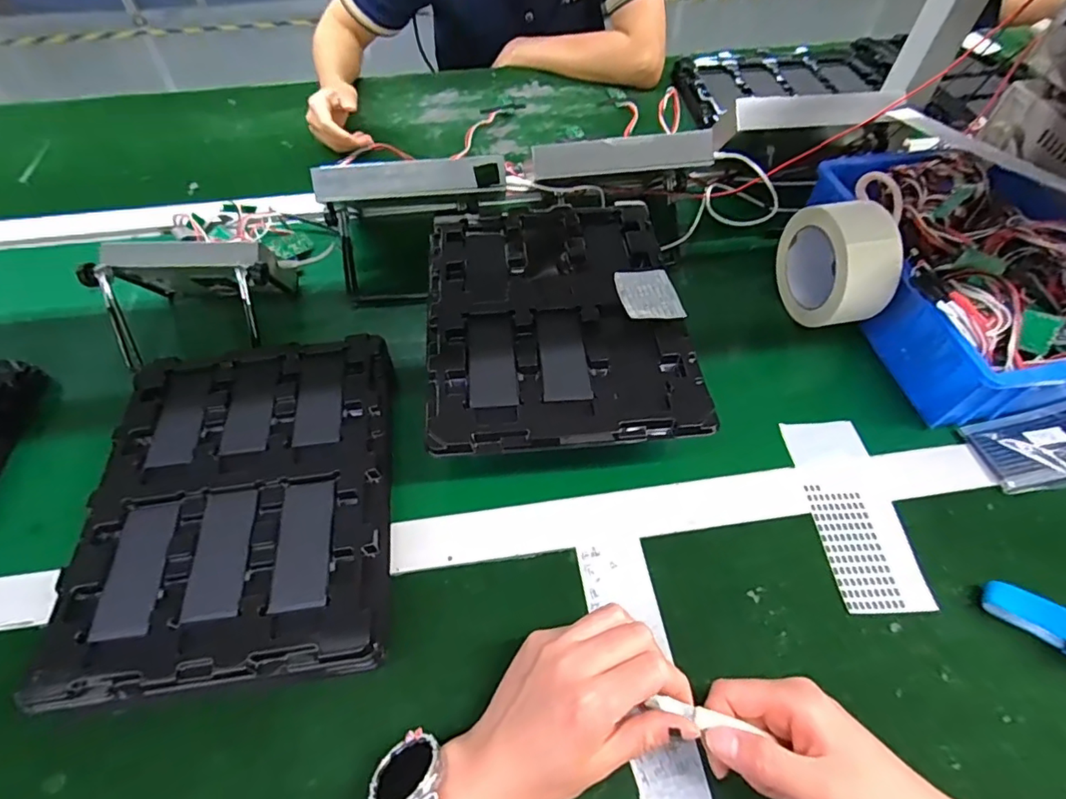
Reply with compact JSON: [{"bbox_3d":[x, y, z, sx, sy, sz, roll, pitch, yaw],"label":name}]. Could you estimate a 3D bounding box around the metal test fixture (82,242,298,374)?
[{"bbox_3d":[-0.327,-0.105,0.522,0.158,0.092,0.111,-5,55,-4],"label":"metal test fixture"}]

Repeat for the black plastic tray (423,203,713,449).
[{"bbox_3d":[0.019,-0.082,0.468,0.215,0.014,0.271,-4,55,-3],"label":"black plastic tray"}]

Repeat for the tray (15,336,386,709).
[{"bbox_3d":[-0.224,0.078,0.421,0.217,0.043,0.269,-6,55,-4],"label":"tray"}]

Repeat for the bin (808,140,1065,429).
[{"bbox_3d":[0.415,-0.130,0.504,0.208,0.125,0.291,-10,55,-7],"label":"bin"}]

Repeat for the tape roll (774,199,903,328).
[{"bbox_3d":[0.285,-0.132,0.504,0.048,0.109,0.113,-11,55,-8],"label":"tape roll"}]

